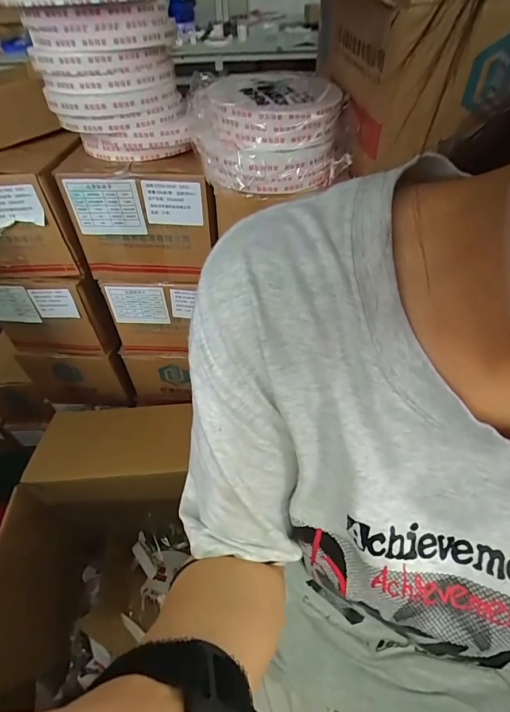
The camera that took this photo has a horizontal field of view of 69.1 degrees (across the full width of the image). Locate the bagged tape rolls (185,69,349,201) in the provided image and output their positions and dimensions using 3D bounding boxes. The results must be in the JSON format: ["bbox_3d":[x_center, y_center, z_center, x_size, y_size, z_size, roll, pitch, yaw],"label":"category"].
[{"bbox_3d":[0.011,-0.297,0.483,0.181,0.091,0.178,0,48,1],"label":"bagged tape rolls"}]

